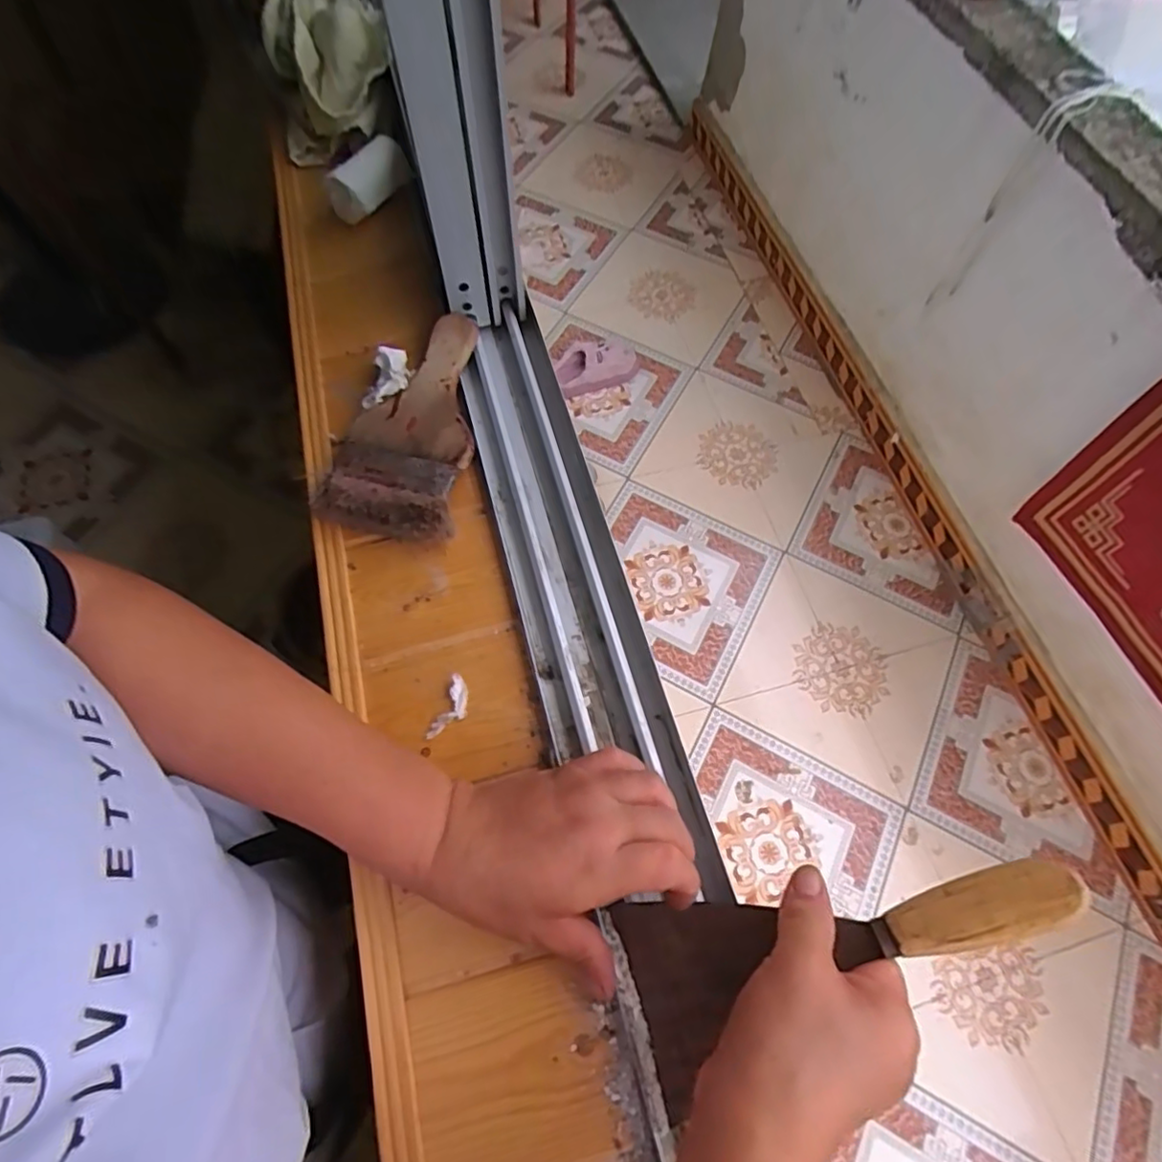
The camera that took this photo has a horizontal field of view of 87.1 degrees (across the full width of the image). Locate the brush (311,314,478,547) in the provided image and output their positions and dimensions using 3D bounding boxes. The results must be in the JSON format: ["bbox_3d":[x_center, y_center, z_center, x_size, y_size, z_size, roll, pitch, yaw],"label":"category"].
[{"bbox_3d":[-0.120,-0.124,0.463,0.108,0.035,0.197,13,66,6],"label":"brush"}]

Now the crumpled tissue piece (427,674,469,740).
[{"bbox_3d":[-0.079,0.079,0.377,0.017,0.006,0.041,18,67,8],"label":"crumpled tissue piece"}]

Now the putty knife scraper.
[{"bbox_3d":[0.118,0.171,0.280,0.201,0.013,0.081,-25,67,14],"label":"putty knife scraper"}]

